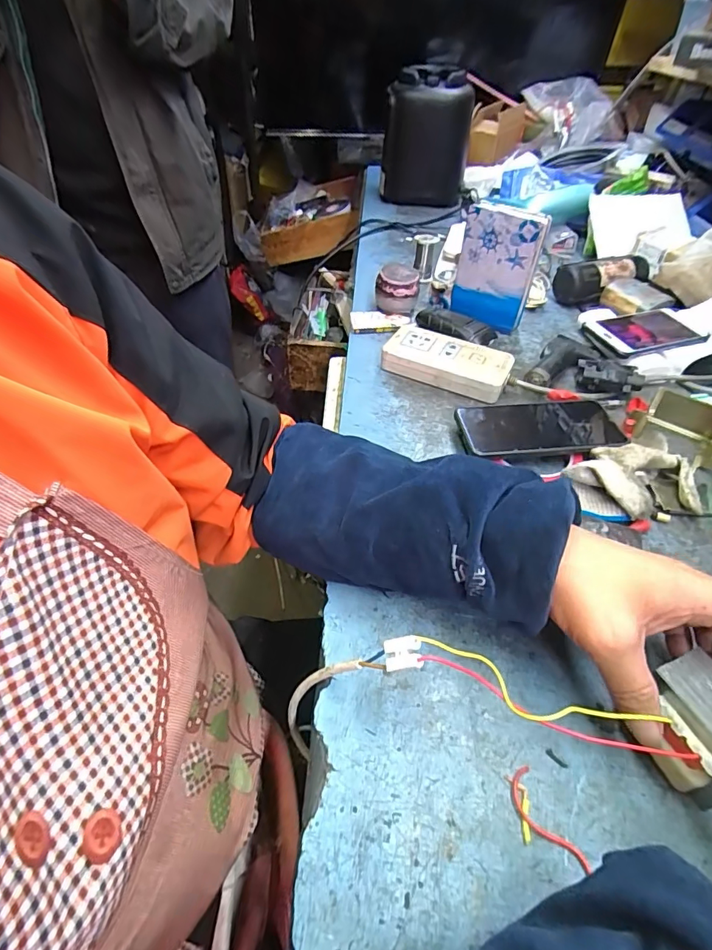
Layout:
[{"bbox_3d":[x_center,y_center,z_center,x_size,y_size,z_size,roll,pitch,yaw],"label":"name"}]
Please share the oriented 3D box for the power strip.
[{"bbox_3d":[0.110,-0.136,0.555,0.144,0.035,0.064,21,49,18],"label":"power strip"}]

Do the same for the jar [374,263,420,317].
[{"bbox_3d":[0.059,-0.267,0.662,0.061,0.057,0.061,1,46,-1],"label":"jar"}]

